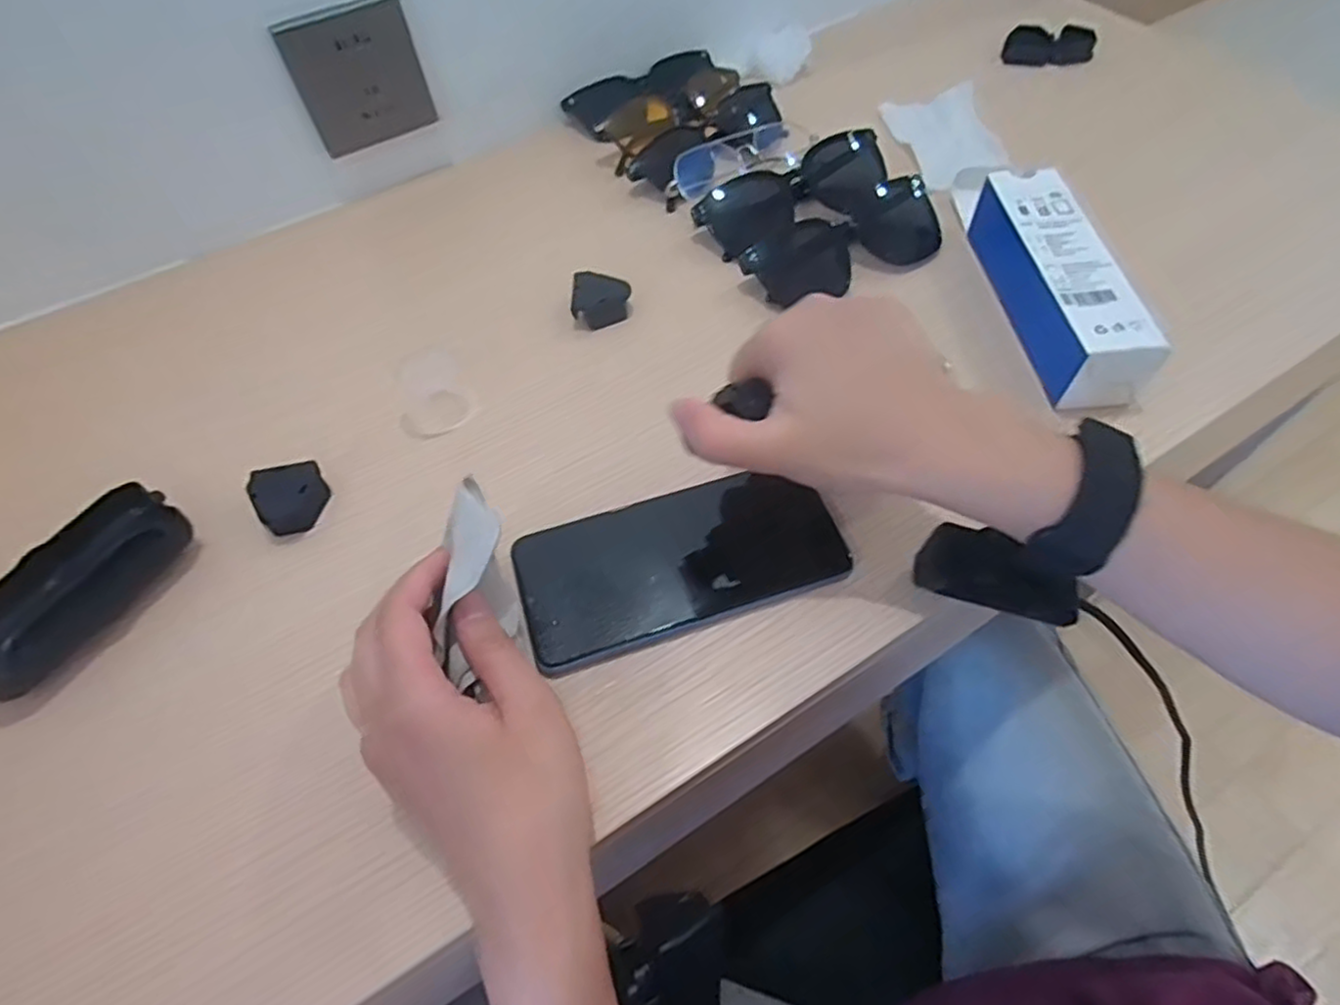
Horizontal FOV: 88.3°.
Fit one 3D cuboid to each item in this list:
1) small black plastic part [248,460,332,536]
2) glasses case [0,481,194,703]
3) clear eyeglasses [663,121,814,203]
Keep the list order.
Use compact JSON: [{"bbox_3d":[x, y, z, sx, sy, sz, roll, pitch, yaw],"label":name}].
[{"bbox_3d":[-0.204,-0.003,0.374,0.034,0.020,0.034,-28,60,-15],"label":"small black plastic part"},{"bbox_3d":[-0.300,0.042,0.346,0.052,0.026,0.110,23,61,16],"label":"glasses case"},{"bbox_3d":[0.050,-0.266,0.524,0.133,0.030,0.040,-29,60,-15],"label":"clear eyeglasses"}]

